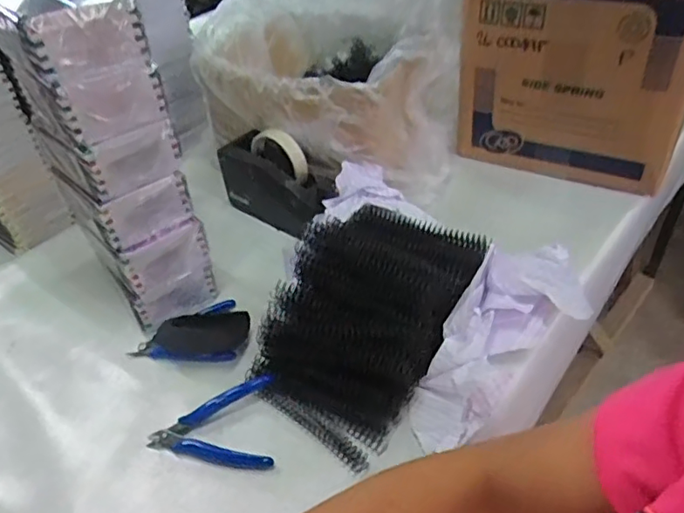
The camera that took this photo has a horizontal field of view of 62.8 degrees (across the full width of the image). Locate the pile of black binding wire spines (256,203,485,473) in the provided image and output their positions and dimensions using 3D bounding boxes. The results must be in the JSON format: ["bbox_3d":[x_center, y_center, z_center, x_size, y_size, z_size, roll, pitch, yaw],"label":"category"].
[{"bbox_3d":[0.029,0.049,0.590,0.165,0.099,0.277,18,46,27],"label":"pile of black binding wire spines"}]

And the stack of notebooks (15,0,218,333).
[{"bbox_3d":[-0.220,-0.081,0.572,0.120,0.338,0.097,-26,44,-21],"label":"stack of notebooks"}]

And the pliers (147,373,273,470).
[{"bbox_3d":[-0.126,0.163,0.535,0.118,0.024,0.091,-8,40,-1],"label":"pliers"}]

